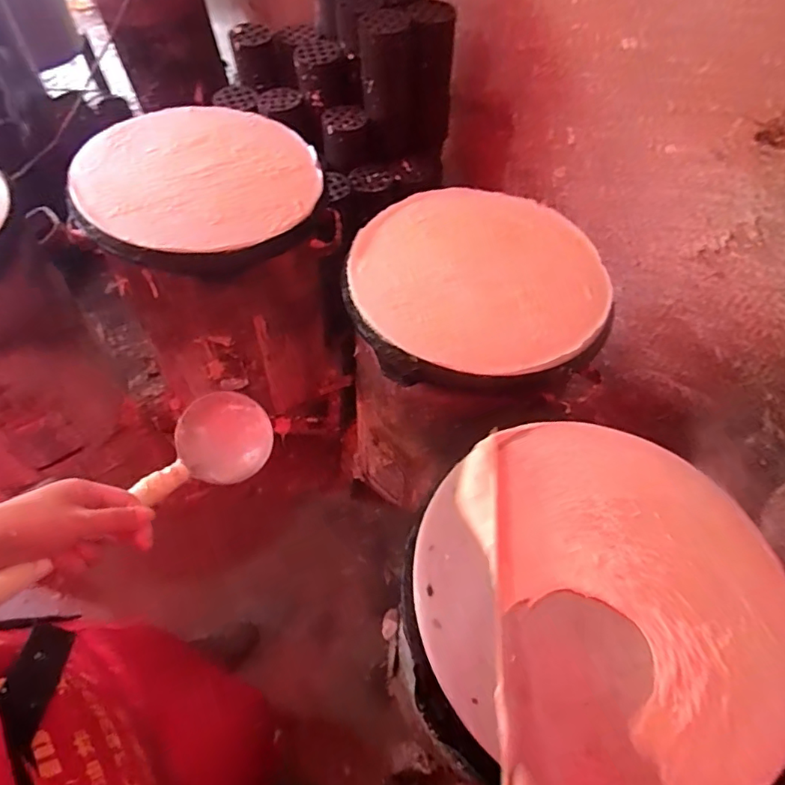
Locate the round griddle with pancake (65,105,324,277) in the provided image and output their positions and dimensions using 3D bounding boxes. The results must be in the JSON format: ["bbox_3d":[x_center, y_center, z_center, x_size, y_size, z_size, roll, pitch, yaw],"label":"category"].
[{"bbox_3d":[-0.311,-0.347,0.854,0.368,0.040,0.373,2,57,-3],"label":"round griddle with pancake"}]

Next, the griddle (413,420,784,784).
[{"bbox_3d":[0.206,0.193,0.525,0.348,0.031,0.364,2,57,-3],"label":"griddle"}]

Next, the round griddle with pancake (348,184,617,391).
[{"bbox_3d":[0.123,-0.168,0.772,0.364,0.033,0.364,2,57,-3],"label":"round griddle with pancake"}]

